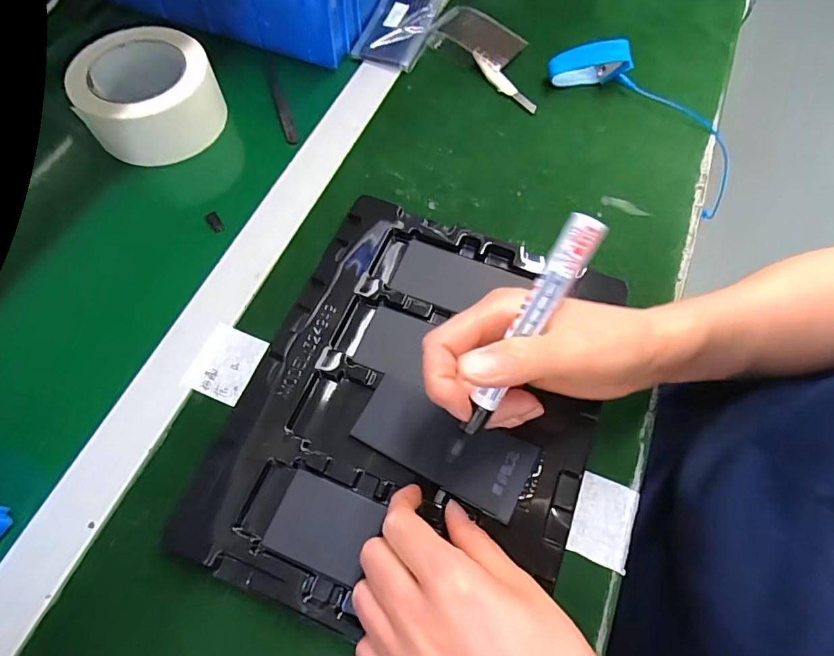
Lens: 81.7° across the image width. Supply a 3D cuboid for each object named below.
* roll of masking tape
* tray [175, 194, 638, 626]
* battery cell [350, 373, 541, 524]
[{"bbox_3d":[-0.227,-0.199,0.413,0.106,0.049,0.106,1,65,-2],"label":"roll of masking tape"},{"bbox_3d":[0.003,0.045,0.315,0.215,0.017,0.268,21,66,7],"label":"tray"},{"bbox_3d":[0.016,0.071,0.300,0.109,0.006,0.047,25,67,14],"label":"battery cell"}]

